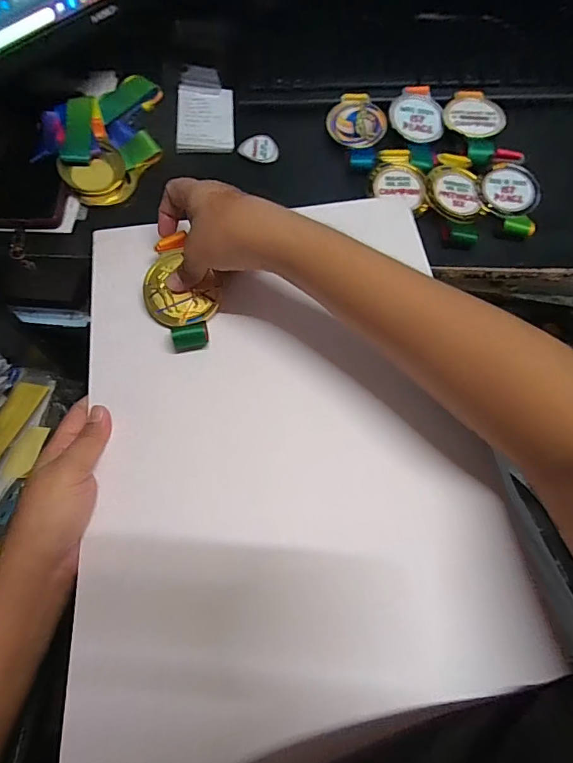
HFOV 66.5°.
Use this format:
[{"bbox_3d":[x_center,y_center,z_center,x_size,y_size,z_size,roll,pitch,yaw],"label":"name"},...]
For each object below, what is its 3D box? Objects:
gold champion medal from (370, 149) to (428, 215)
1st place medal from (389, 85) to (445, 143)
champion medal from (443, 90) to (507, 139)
[{"bbox_3d":[0.110,-0.198,0.429,0.053,0.007,0.071,2,74,2],"label":"gold champion medal"},{"bbox_3d":[0.139,-0.290,0.472,0.056,0.004,0.067,-11,79,-4],"label":"1st place medal"},{"bbox_3d":[0.200,-0.286,0.466,0.055,0.004,0.065,-30,68,-12],"label":"champion medal"}]

